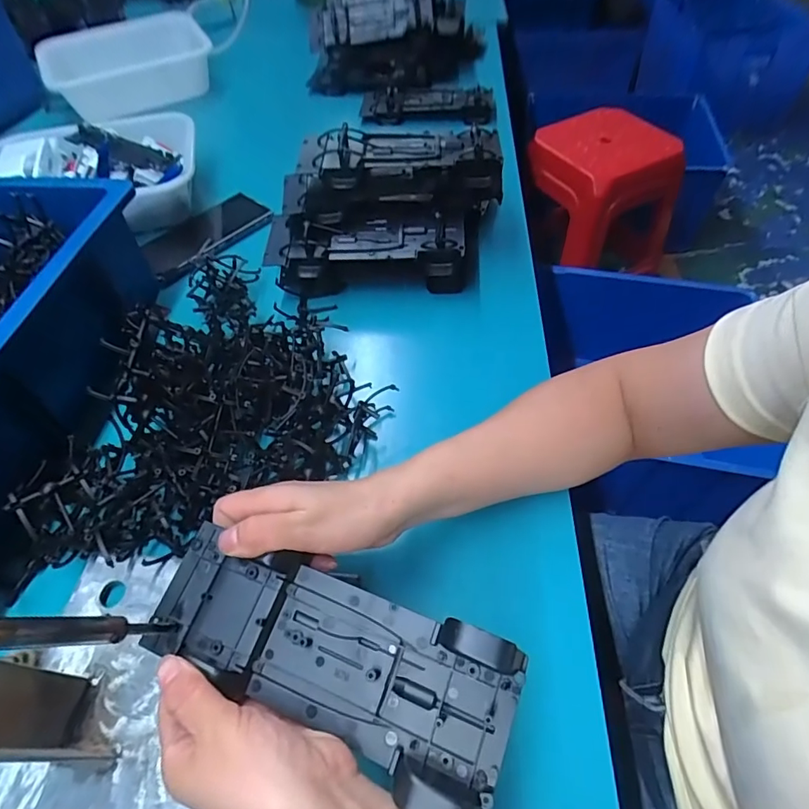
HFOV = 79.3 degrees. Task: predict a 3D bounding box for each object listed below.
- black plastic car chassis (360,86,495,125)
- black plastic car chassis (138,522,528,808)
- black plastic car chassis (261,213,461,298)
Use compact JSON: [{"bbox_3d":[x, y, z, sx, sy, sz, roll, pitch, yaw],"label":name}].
[{"bbox_3d":[0.031,-0.442,0.718,0.192,0.034,0.071,9,54,9],"label":"black plastic car chassis"},{"bbox_3d":[-0.042,0.123,0.242,0.190,0.038,0.072,16,56,16],"label":"black plastic car chassis"},{"bbox_3d":[-0.037,-0.148,0.486,0.193,0.074,0.059,3,54,4],"label":"black plastic car chassis"}]

